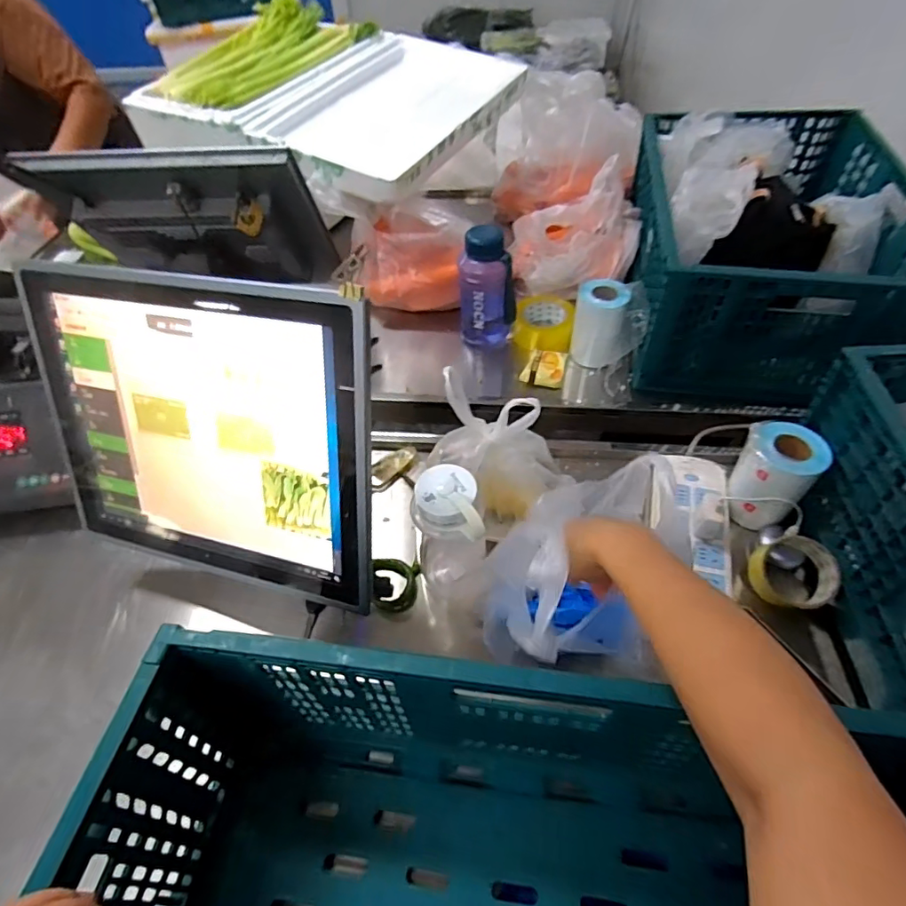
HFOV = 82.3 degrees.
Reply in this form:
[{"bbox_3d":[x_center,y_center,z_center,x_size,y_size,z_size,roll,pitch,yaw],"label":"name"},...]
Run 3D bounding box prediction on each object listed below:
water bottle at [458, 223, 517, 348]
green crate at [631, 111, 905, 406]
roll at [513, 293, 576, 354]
[{"bbox_3d":[0.059,-0.272,0.911,0.073,0.218,0.077,-31,55,-19],"label":"water bottle"},{"bbox_3d":[0.541,-0.386,0.924,0.388,0.241,0.593,6,52,10],"label":"green crate"},{"bbox_3d":[0.171,-0.246,0.969,0.105,0.063,0.118,9,52,11],"label":"roll"}]

